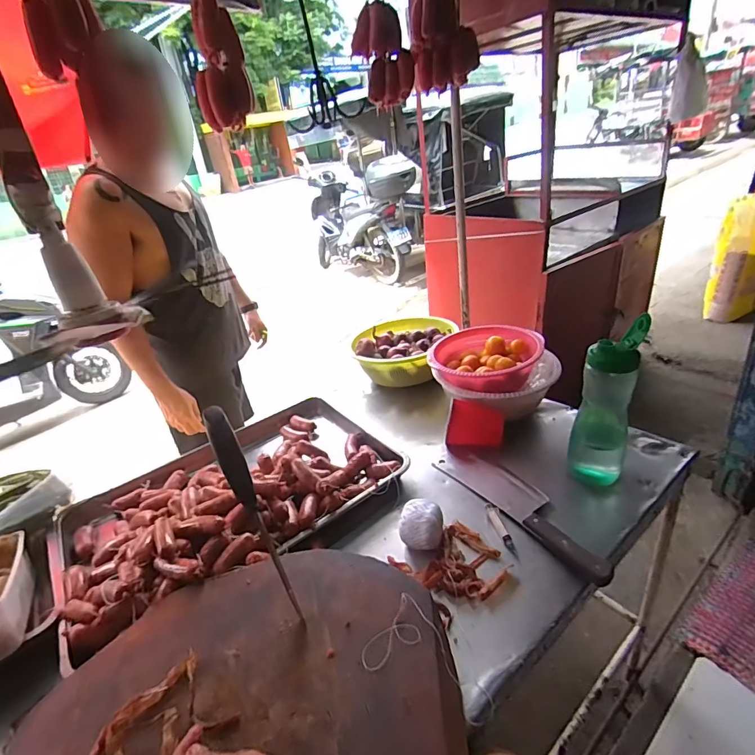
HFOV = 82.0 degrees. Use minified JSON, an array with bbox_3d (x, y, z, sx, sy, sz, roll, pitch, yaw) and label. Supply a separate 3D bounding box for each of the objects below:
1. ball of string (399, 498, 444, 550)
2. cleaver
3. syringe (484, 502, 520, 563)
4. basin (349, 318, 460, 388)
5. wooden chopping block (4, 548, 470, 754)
[{"bbox_3d":[0.068,0.233,0.679,0.066,0.065,0.057,0,30,15],"label":"ball of string"},{"bbox_3d":[0.240,0.204,0.730,0.086,0.029,0.345,-23,32,-26],"label":"cleaver"},{"bbox_3d":[0.197,0.239,0.688,0.016,0.010,0.106,-12,29,-7],"label":"syringe"},{"bbox_3d":[0.072,-0.079,1.163,0.232,0.096,0.247,-6,29,3],"label":"basin"},{"bbox_3d":[-0.133,0.356,0.444,0.431,0.089,0.363,-22,31,-24],"label":"wooden chopping block"}]

